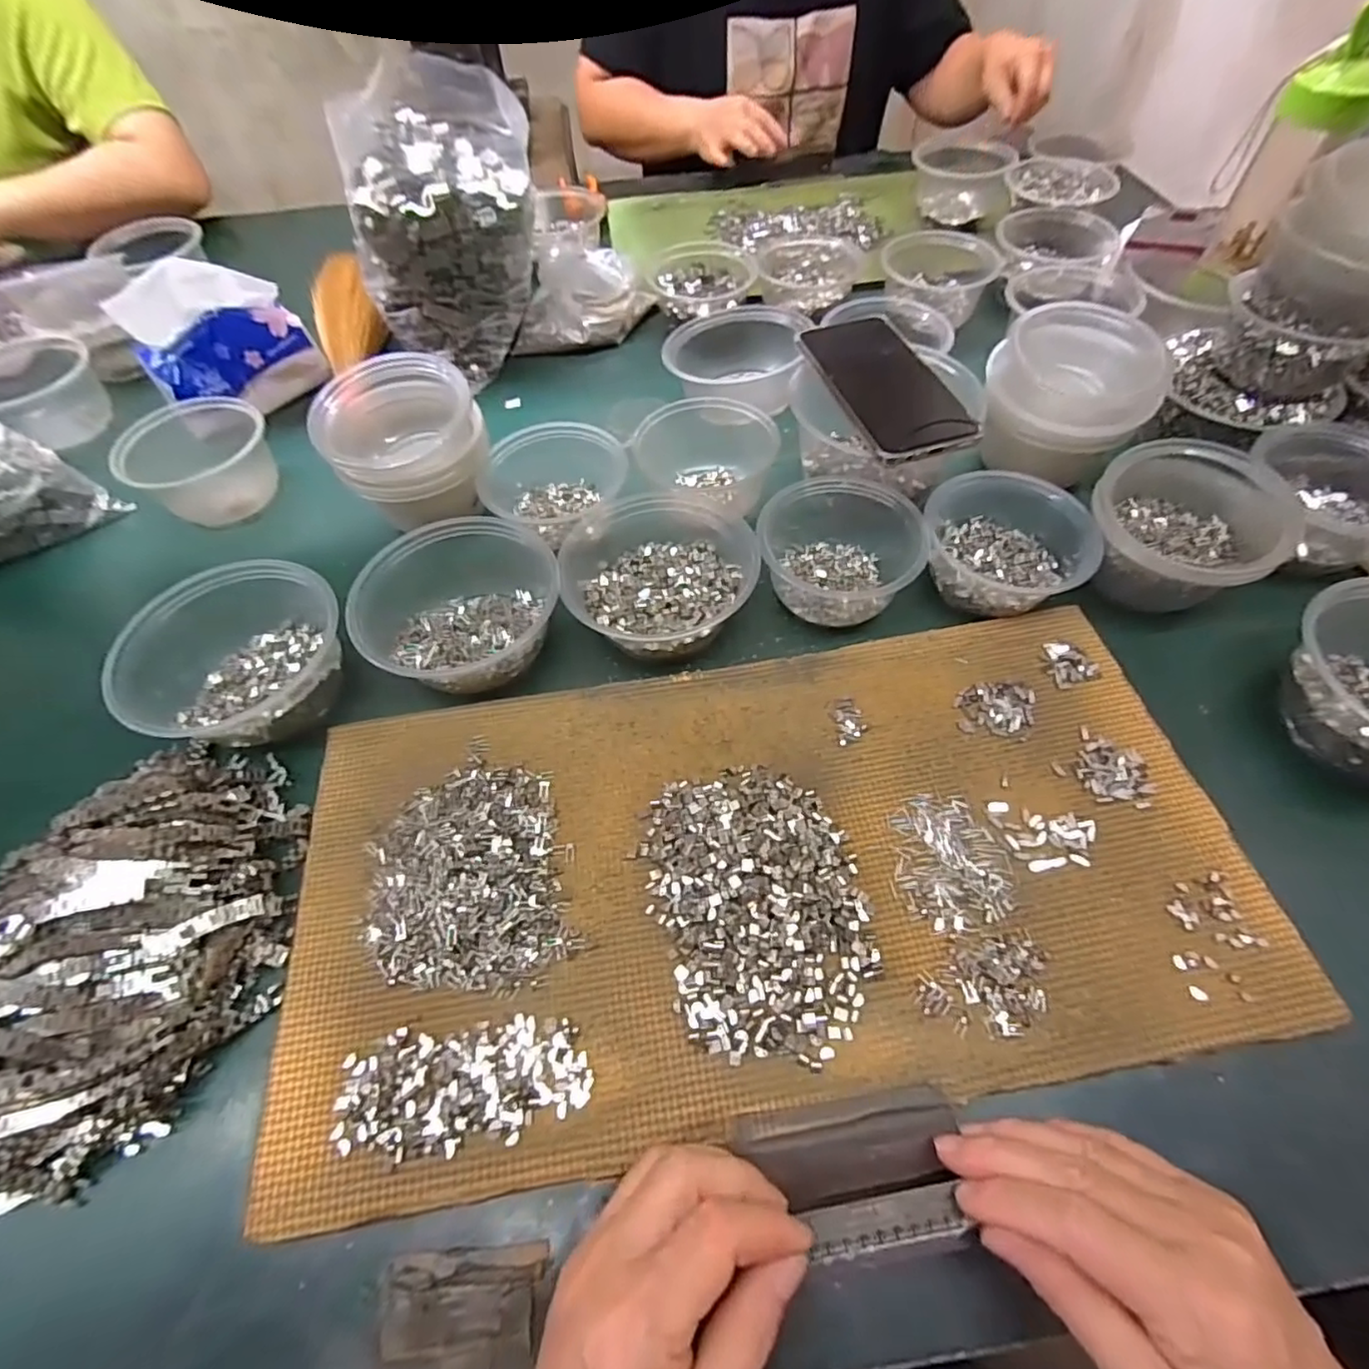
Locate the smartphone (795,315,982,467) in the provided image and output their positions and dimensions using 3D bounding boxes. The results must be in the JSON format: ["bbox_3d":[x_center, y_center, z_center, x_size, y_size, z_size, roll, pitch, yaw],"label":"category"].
[{"bbox_3d":[0.148,-0.224,0.459,0.077,0.013,0.156,-16,59,-8],"label":"smartphone"}]

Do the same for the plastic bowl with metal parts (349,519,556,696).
[{"bbox_3d":[-0.162,-0.061,0.433,0.132,0.061,0.137,-1,56,2],"label":"plastic bowl with metal parts"}]

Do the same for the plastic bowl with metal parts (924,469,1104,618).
[{"bbox_3d":[0.227,-0.101,0.453,0.101,0.050,0.115,-29,62,-15],"label":"plastic bowl with metal parts"}]

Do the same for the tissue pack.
[{"bbox_3d":[-0.430,-0.320,0.578,0.145,0.116,0.060,-29,62,-15],"label":"tissue pack"}]

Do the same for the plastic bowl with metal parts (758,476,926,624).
[{"bbox_3d":[0.112,-0.098,0.447,0.108,0.056,0.101,-1,58,1],"label":"plastic bowl with metal parts"}]

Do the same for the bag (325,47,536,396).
[{"bbox_3d":[-0.220,-0.427,0.595,0.163,0.192,0.145,-5,56,-1],"label":"bag"}]

